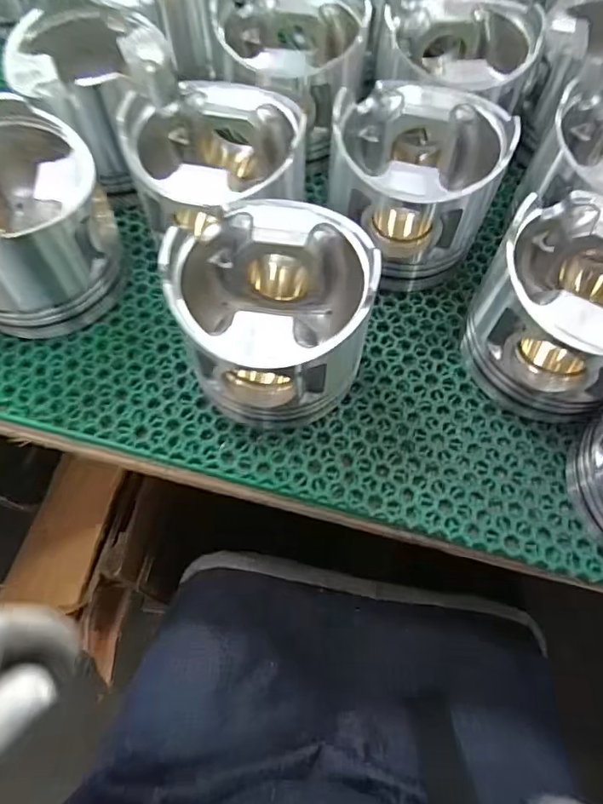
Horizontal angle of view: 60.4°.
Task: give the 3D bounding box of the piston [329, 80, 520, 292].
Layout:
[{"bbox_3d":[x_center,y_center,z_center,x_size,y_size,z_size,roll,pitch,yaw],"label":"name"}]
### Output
[{"bbox_3d":[0.074,-0.148,0.371,0.106,0.108,0.104,1,63,-1],"label":"piston"}]

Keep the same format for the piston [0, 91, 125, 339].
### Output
[{"bbox_3d":[-0.185,-0.120,0.345,0.106,0.103,0.103,-22,66,-12],"label":"piston"}]

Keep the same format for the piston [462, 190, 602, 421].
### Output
[{"bbox_3d":[0.167,-0.053,0.318,0.107,0.103,0.105,1,63,-1],"label":"piston"}]

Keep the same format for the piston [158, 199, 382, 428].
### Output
[{"bbox_3d":[-0.014,-0.047,0.314,0.112,0.099,0.111,1,63,-1],"label":"piston"}]

